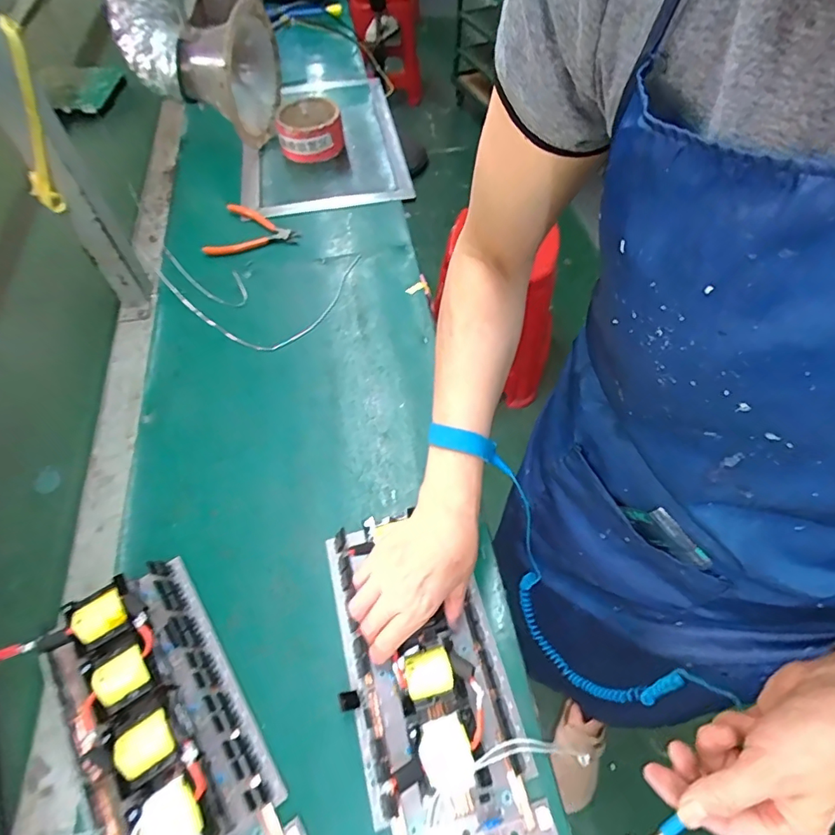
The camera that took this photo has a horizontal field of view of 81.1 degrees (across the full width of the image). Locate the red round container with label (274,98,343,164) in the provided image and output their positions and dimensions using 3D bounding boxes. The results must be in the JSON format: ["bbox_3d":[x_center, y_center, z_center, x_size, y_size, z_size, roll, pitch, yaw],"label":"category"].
[{"bbox_3d":[-0.199,-0.538,0.913,0.113,0.061,0.124,-8,58,-4],"label":"red round container with label"}]

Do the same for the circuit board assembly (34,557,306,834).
[{"bbox_3d":[-0.223,0.271,0.403,0.147,0.049,0.297,-31,62,-18],"label":"circuit board assembly"}]

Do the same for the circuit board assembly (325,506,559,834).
[{"bbox_3d":[0.006,0.221,0.435,0.141,0.054,0.282,-13,58,-8],"label":"circuit board assembly"}]

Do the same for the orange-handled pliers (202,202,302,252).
[{"bbox_3d":[-0.270,-0.310,0.786,0.144,0.027,0.086,-12,58,-7],"label":"orange-handled pliers"}]

